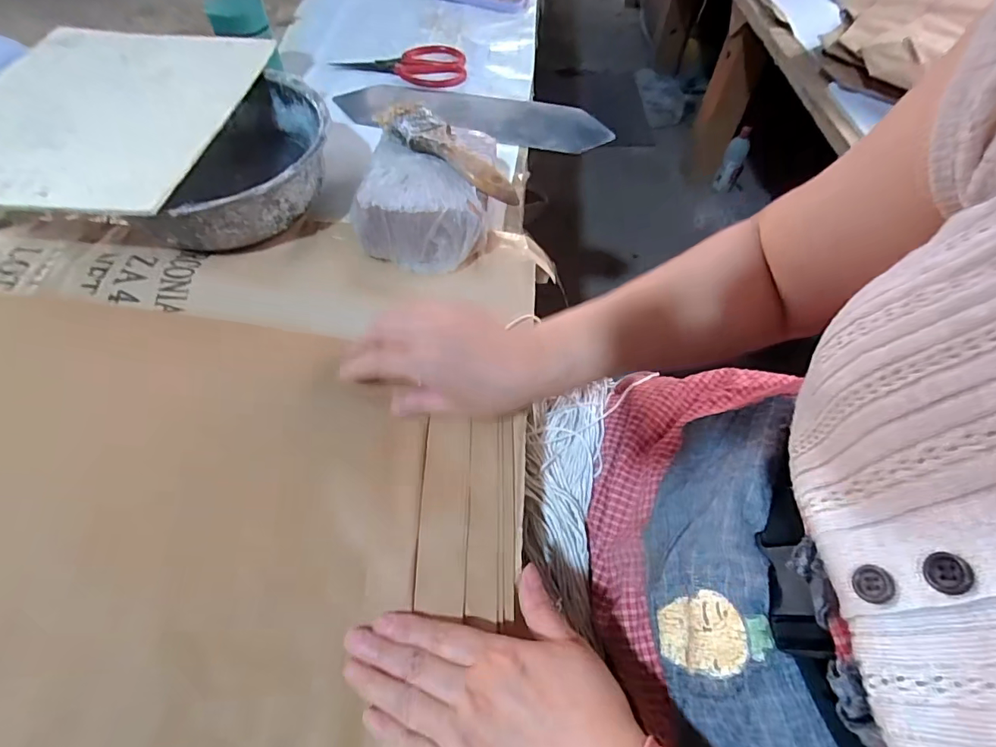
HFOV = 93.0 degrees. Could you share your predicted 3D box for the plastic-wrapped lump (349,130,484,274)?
[{"bbox_3d":[-0.065,-0.157,0.441,0.116,0.060,0.116,9,59,3],"label":"plastic-wrapped lump"}]

